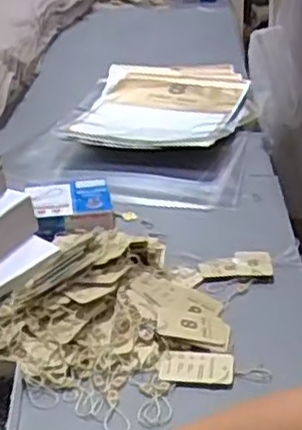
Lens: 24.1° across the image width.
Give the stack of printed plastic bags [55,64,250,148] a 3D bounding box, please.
[{"bbox_3d":[0.019,-0.191,1.232,0.290,0.047,0.417,2,27,9],"label":"stack of printed plastic bags"}]

